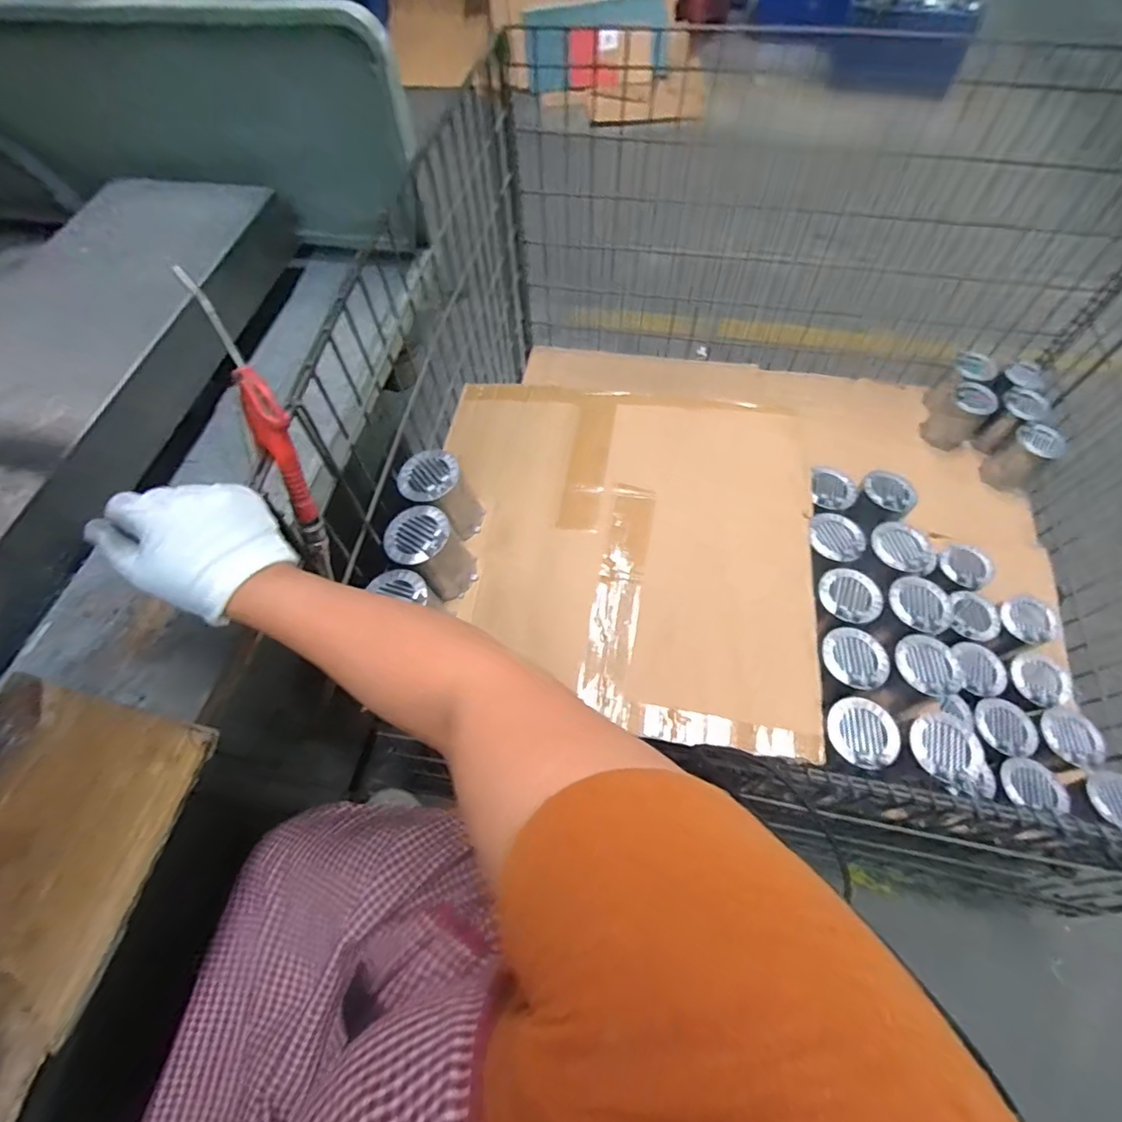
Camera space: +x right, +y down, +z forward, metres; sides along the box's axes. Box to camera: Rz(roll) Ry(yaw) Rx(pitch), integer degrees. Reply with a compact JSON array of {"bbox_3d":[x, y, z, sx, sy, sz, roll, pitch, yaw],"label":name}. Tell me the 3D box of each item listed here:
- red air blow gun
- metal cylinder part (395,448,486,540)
[{"bbox_3d":[-0.237,-0.094,0.460,0.035,0.266,0.034,-9,37,-3],"label":"red air blow gun"},{"bbox_3d":[-0.172,-0.095,0.792,0.111,0.108,0.090,30,67,16],"label":"metal cylinder part"}]

